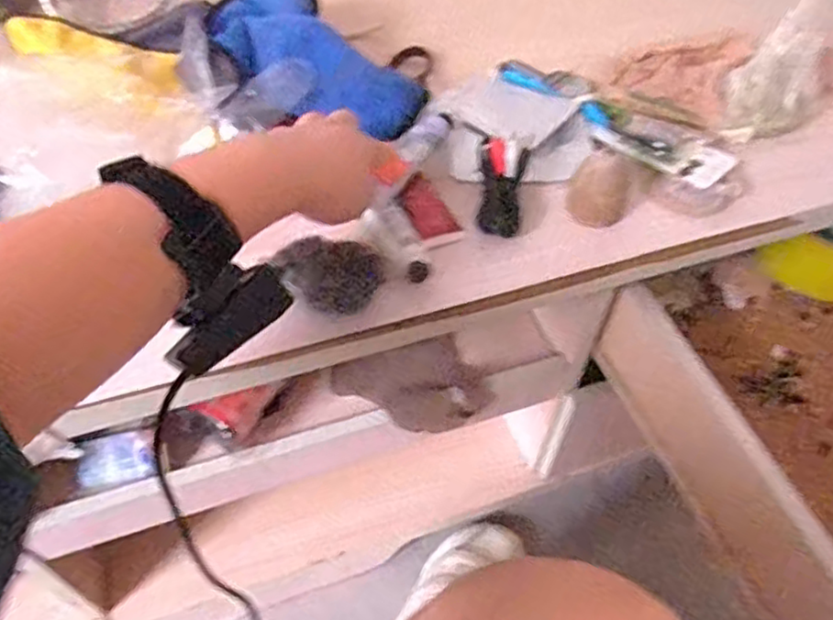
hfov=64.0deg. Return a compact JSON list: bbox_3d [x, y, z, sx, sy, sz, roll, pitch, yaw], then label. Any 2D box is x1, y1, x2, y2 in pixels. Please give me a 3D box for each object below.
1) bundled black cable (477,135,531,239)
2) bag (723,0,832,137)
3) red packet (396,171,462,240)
[{"bbox_3d":[0.068,-0.092,0.517,0.036,0.024,0.077,4,65,1],"label":"bundled black cable"},{"bbox_3d":[0.314,-0.202,0.582,0.089,0.073,0.071,-22,56,-18],"label":"bag"},{"bbox_3d":[0.006,-0.076,0.499,0.031,0.004,0.054,-26,80,-27],"label":"red packet"}]

